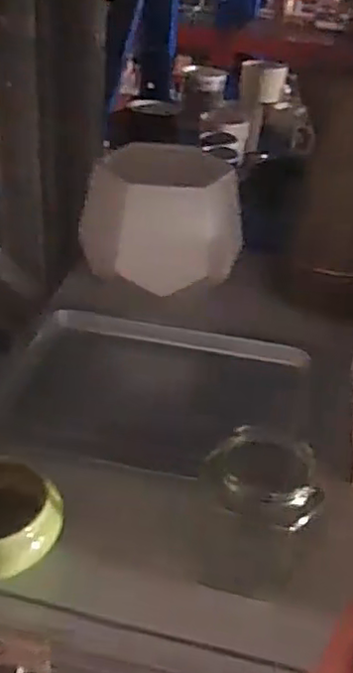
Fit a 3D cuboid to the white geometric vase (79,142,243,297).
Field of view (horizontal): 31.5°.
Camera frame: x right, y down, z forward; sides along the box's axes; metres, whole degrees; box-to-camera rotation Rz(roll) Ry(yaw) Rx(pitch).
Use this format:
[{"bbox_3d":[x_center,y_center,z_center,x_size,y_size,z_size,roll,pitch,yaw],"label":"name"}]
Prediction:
[{"bbox_3d":[-0.018,-0.143,0.742,0.154,0.124,0.147,29,41,30],"label":"white geometric vase"}]

